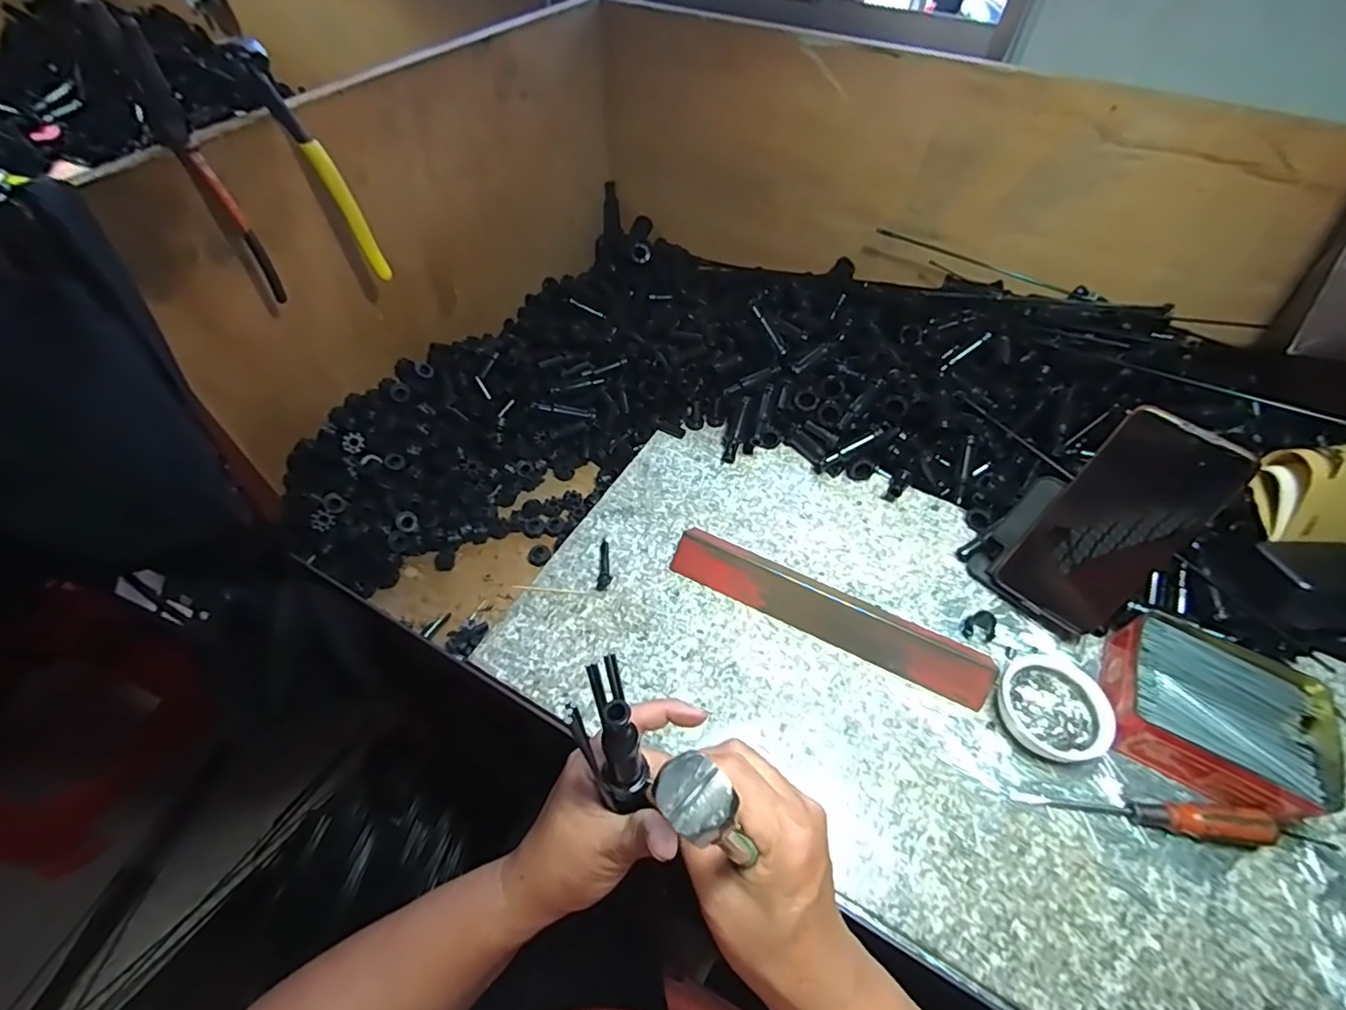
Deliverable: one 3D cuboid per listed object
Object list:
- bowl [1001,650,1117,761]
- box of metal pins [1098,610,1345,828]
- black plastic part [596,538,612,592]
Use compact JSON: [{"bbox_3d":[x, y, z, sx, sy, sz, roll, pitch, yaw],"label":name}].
[{"bbox_3d":[0.277,0.145,0.418,0.065,0.023,0.069,1,53,-1],"label":"bowl"},{"bbox_3d":[0.379,0.144,0.404,0.127,0.039,0.109,27,56,17],"label":"box of metal pins"},{"bbox_3d":[-0.058,0.050,0.496,0.012,0.008,0.050,2,53,-1],"label":"black plastic part"}]

